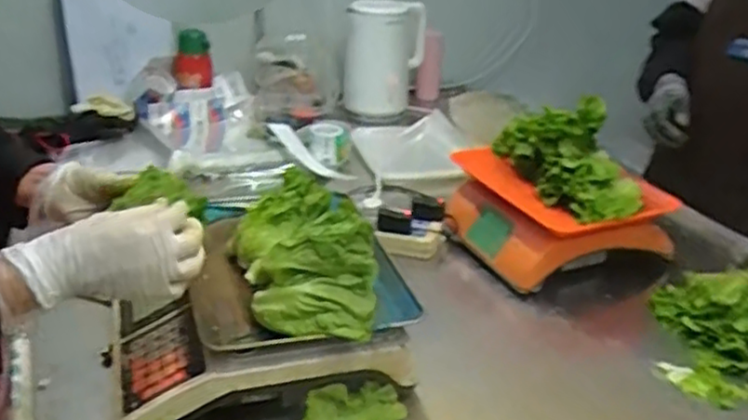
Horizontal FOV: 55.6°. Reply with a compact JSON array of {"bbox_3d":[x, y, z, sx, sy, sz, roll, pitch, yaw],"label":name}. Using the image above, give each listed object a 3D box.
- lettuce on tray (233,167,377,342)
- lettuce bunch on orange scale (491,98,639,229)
[{"bbox_3d":[-0.073,0.046,0.765,0.126,0.100,0.188,-6,27,-18],"label":"lettuce on tray"},{"bbox_3d":[0.285,-0.093,1.018,0.118,0.136,0.226,-5,27,-16],"label":"lettuce bunch on orange scale"}]

